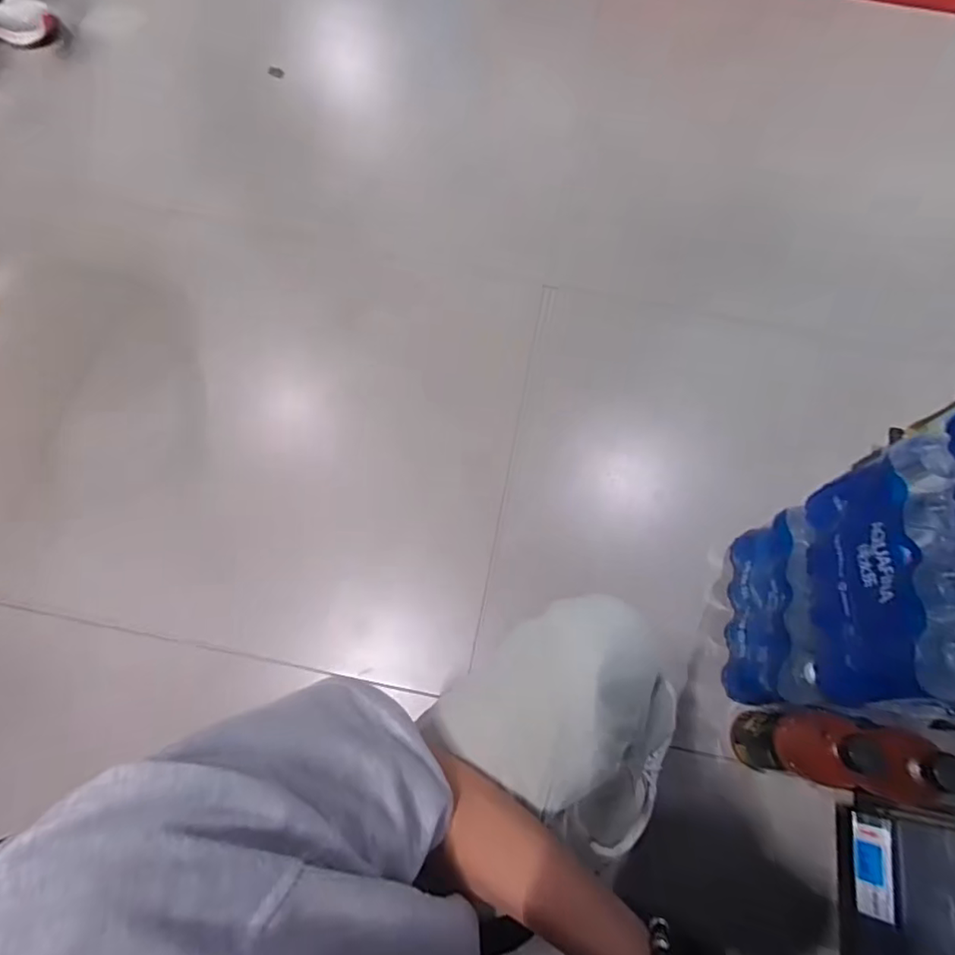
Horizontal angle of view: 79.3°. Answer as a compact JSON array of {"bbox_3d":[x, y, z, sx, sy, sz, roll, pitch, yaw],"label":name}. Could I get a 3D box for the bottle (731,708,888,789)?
[{"bbox_3d":[0.407,0.336,0.725,0.070,0.222,0.077,0,69,-1],"label":"bottle"}]

